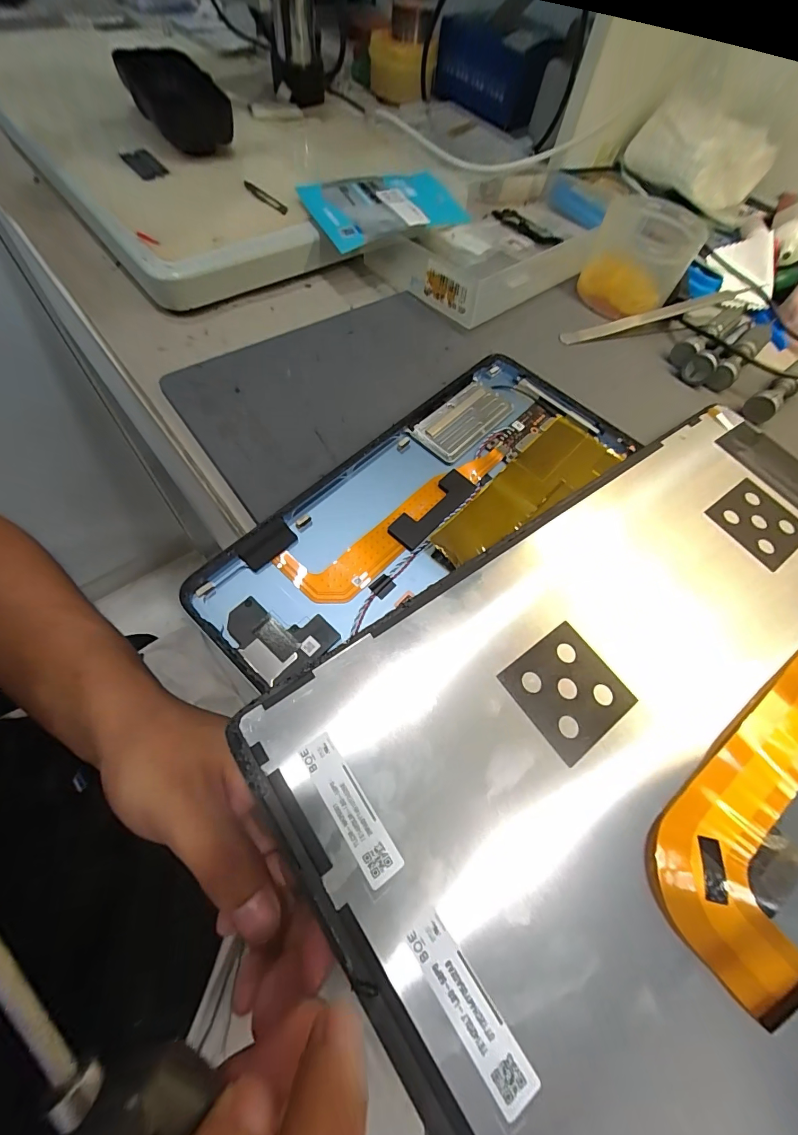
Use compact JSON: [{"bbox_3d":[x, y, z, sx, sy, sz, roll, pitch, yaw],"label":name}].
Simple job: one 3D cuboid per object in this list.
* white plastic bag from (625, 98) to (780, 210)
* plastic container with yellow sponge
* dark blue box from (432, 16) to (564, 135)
[{"bbox_3d":[0.246,-0.341,0.347,0.112,0.042,0.060,31,63,9],"label":"white plastic bag"},{"bbox_3d":[0.164,-0.213,0.289,0.064,0.044,0.068,27,63,7],"label":"plastic container with yellow sponge"},{"bbox_3d":[0.093,-0.490,0.419,0.115,0.057,0.047,31,63,9],"label":"dark blue box"}]

